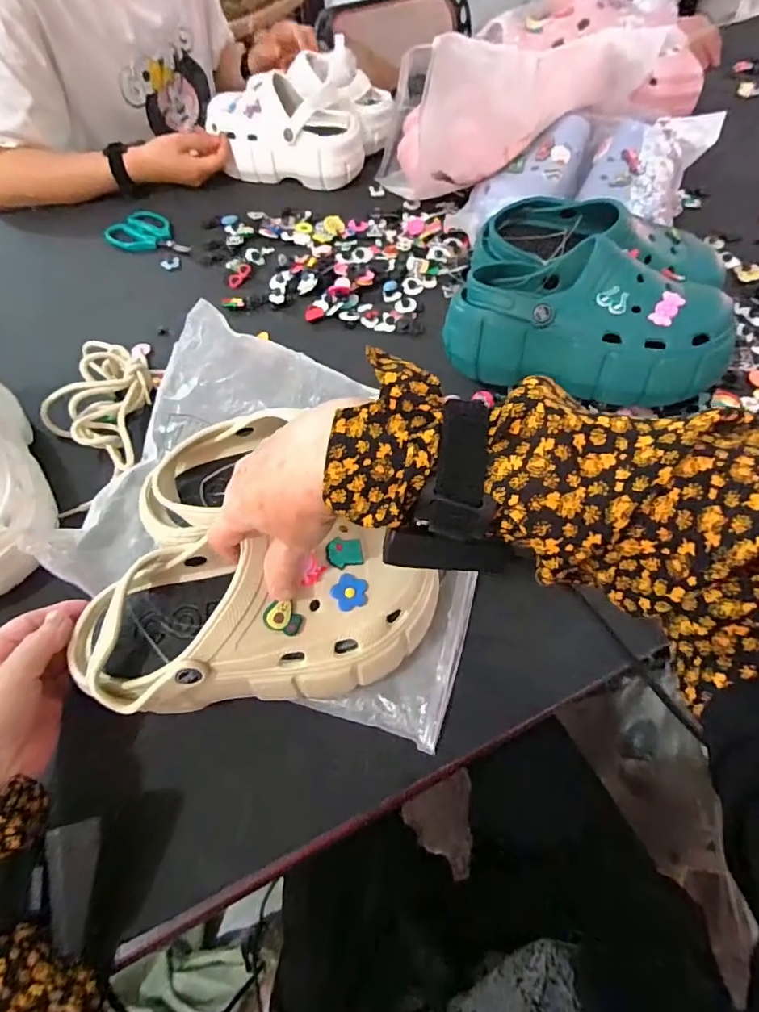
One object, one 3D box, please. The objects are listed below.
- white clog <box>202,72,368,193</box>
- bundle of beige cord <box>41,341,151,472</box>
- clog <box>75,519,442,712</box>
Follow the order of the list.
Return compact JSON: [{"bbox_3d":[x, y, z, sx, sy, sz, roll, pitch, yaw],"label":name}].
[{"bbox_3d":[-0.146,-0.566,0.769,0.237,0.106,0.093,5,59,6],"label":"white clog"},{"bbox_3d":[-0.291,-0.115,0.534,0.103,0.041,0.138,8,59,8],"label":"bundle of beige cord"},{"bbox_3d":[-0.085,0.075,0.354,0.249,0.097,0.104,-9,58,-5],"label":"clog"}]

